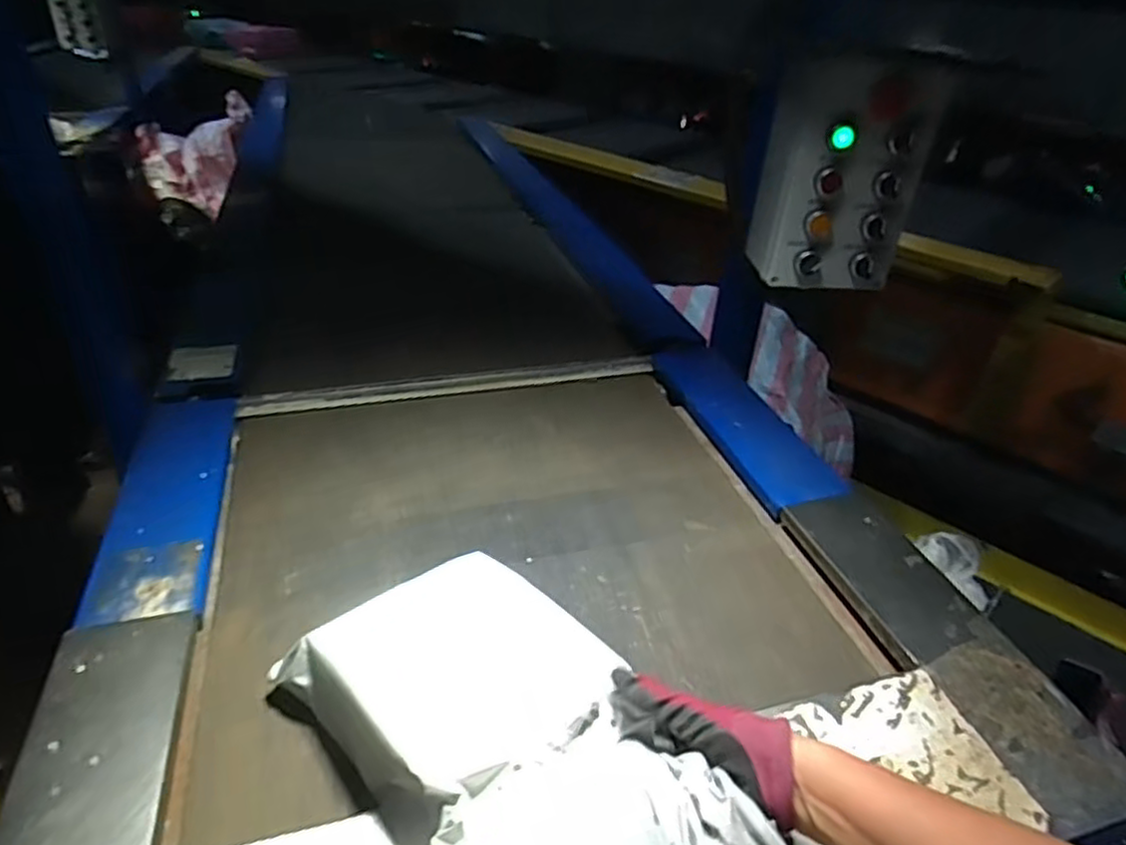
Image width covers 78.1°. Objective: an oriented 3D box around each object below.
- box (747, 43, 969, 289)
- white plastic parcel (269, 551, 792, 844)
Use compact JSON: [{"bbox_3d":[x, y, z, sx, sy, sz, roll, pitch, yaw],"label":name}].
[{"bbox_3d":[0.323,-0.295,0.804,0.169,0.242,0.125,6,35,3],"label":"box"},{"bbox_3d":[-0.013,0.247,0.479,0.190,0.107,0.420,-25,44,-34],"label":"white plastic parcel"}]

